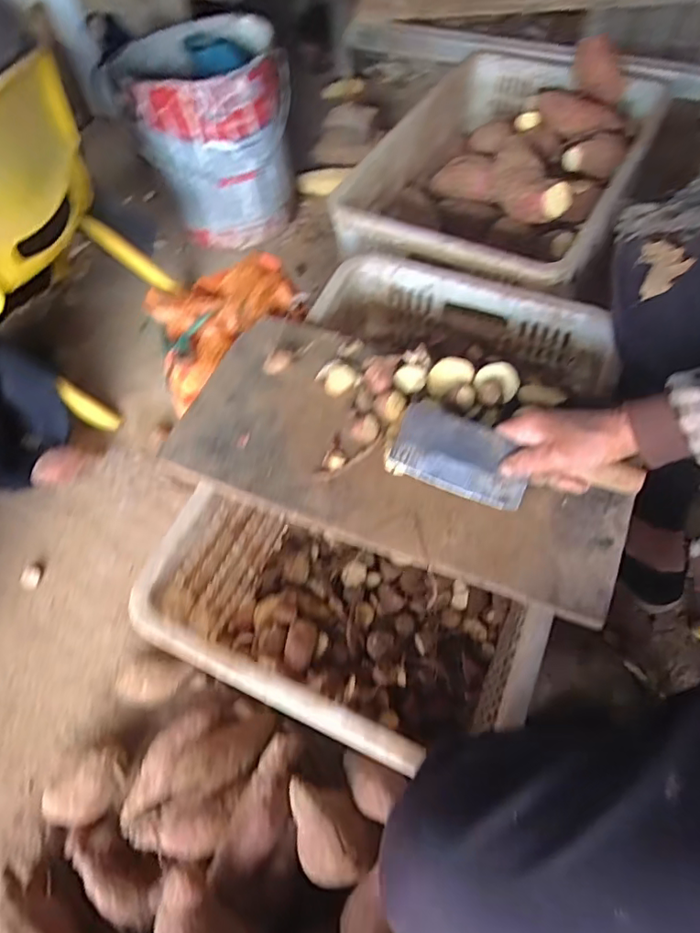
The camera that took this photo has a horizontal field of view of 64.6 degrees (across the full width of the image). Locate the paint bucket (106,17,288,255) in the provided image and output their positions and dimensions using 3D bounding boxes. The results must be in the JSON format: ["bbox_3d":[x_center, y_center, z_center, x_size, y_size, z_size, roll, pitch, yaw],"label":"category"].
[{"bbox_3d":[-0.266,-0.668,1.133,0.302,0.317,0.268,-13,61,-4],"label":"paint bucket"}]

